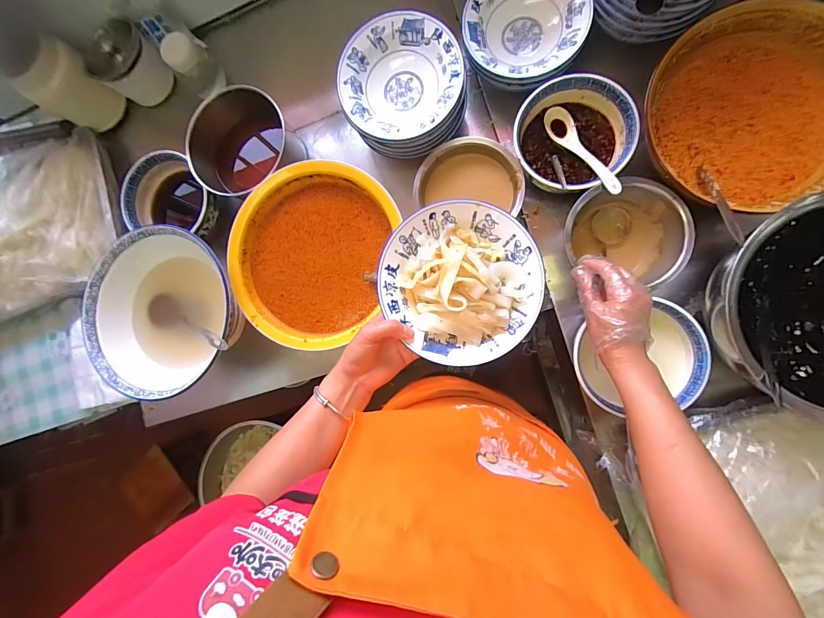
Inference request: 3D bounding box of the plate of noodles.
[{"bbox_3d":[0.059,-0.036,0.438,0.187,0.039,0.195,-1,86,9],"label":"plate of noodles"}]

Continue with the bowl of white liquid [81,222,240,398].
[{"bbox_3d":[-0.437,0.006,0.656,0.287,0.108,0.280,-1,86,9],"label":"bowl of white liquid"}]

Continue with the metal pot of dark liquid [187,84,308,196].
[{"bbox_3d":[-0.315,-0.315,0.688,0.192,0.115,0.164,-16,84,8],"label":"metal pot of dark liquid"}]

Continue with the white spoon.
[{"bbox_3d":[0.273,-0.254,0.572,0.038,0.026,0.190,-25,64,7],"label":"white spoon"}]

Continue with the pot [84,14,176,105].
[{"bbox_3d":[-0.575,-0.496,0.724,0.109,0.094,0.126,42,93,9],"label":"pot"}]

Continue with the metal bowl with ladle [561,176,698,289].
[{"bbox_3d":[0.334,-0.115,0.573,0.176,0.075,0.162,22,90,10],"label":"metal bowl with ladle"}]

